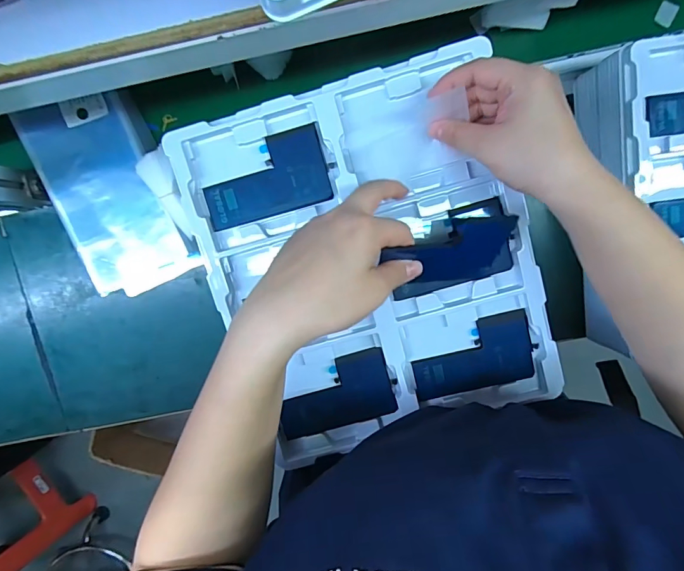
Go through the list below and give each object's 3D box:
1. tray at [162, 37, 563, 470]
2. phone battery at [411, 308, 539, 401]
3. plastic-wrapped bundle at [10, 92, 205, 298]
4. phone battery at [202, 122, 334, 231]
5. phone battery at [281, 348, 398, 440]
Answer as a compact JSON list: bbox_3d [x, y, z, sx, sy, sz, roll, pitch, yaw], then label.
[{"bbox_3d":[0.026,-0.015,0.360,0.270,0.018,0.309,-16,96,3],"label":"tray"},{"bbox_3d":[0.120,0.066,0.375,0.110,0.004,0.064,-15,96,3],"label":"phone battery"},{"bbox_3d":[-0.275,-0.109,0.487,0.129,0.052,0.232,-19,96,3],"label":"plastic-wrapped bundle"},{"bbox_3d":[-0.066,-0.092,0.352,0.107,0.004,0.064,-15,96,3],"label":"phone battery"},{"bbox_3d":[-0.007,0.102,0.382,0.106,0.005,0.065,-16,96,3],"label":"phone battery"}]

